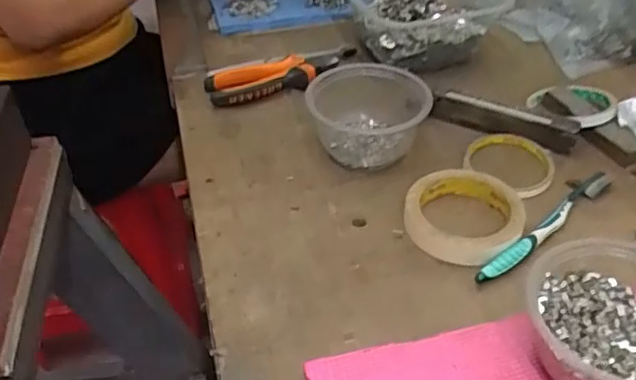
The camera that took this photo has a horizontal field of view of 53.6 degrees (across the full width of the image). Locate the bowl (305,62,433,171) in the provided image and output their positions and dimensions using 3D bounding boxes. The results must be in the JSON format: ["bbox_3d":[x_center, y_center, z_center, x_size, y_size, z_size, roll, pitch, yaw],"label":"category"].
[{"bbox_3d":[0.049,-0.073,0.613,0.115,0.059,0.094,-5,41,-3],"label":"bowl"}]

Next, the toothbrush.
[{"bbox_3d":[0.197,0.027,0.532,0.184,0.012,0.017,-32,49,-30],"label":"toothbrush"}]

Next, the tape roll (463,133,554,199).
[{"bbox_3d":[0.188,-0.028,0.606,0.082,0.019,0.081,-1,41,1],"label":"tape roll"}]

